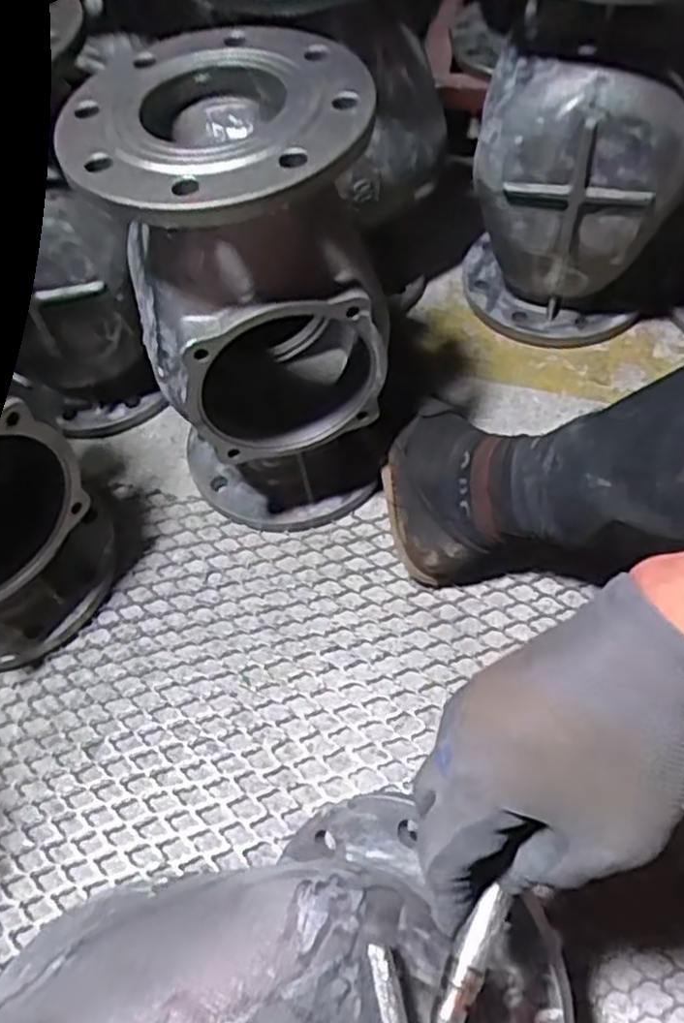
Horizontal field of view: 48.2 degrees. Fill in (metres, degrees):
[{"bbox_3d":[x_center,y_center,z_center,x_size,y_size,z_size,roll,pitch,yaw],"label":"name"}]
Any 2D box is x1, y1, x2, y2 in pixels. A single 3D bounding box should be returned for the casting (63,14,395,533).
[{"bbox_3d":[-0.074,-0.151,0.647,0.198,0.387,0.193,-14,56,-4],"label":"casting"}]

